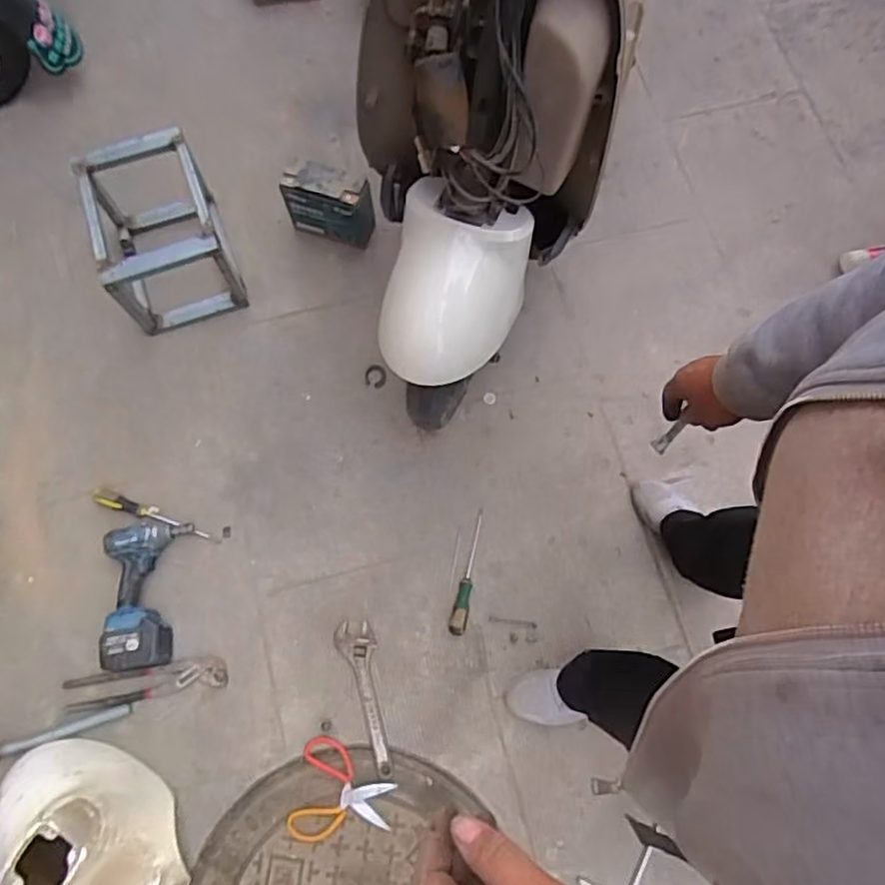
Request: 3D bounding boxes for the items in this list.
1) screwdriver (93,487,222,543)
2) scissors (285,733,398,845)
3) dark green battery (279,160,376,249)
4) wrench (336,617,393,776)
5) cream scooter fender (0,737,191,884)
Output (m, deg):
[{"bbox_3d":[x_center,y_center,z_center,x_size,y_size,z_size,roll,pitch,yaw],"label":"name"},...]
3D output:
[{"bbox_3d":[-0.584,0.150,1.319,0.282,0.026,0.035,20,70,5],"label":"screwdriver"},{"bbox_3d":[-0.178,0.636,1.172,0.172,0.009,0.169,11,70,2],"label":"scissors"},{"bbox_3d":[-0.267,-0.549,1.527,0.219,0.204,0.062,14,71,3],"label":"dark green battery"},{"bbox_3d":[-0.139,0.474,1.216,0.071,0.015,0.282,-15,71,-8],"label":"wrench"},{"bbox_3d":[-0.597,0.645,1.073,0.232,0.195,0.321,-20,72,-8],"label":"cream scooter fender"}]

